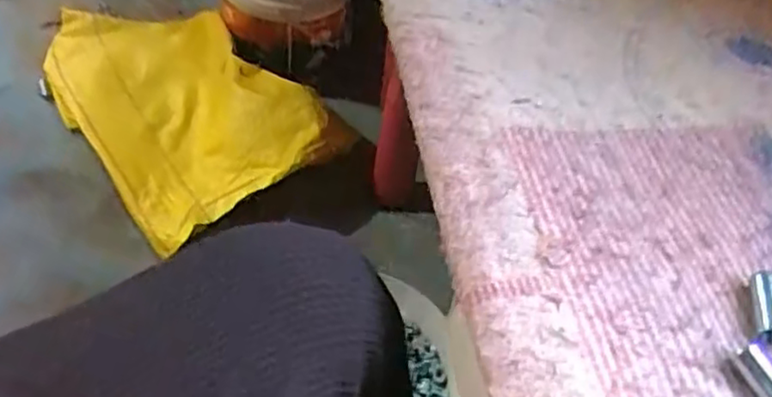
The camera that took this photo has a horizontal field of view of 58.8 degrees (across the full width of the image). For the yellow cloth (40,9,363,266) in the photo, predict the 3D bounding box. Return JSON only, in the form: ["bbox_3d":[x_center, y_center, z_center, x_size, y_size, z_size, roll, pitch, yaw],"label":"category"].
[{"bbox_3d":[-0.297,-0.150,0.956,0.283,0.062,0.483,-38,60,-12],"label":"yellow cloth"}]

